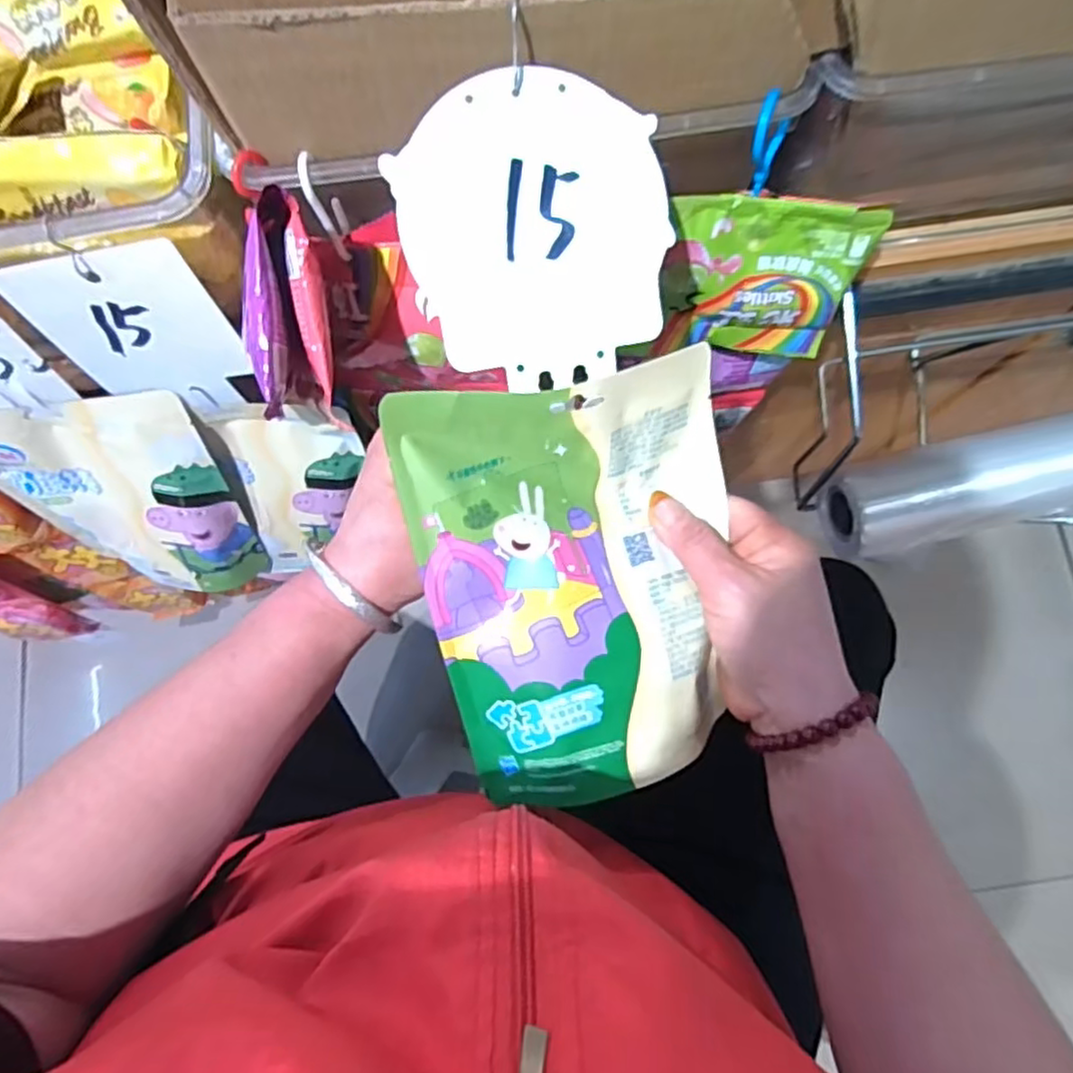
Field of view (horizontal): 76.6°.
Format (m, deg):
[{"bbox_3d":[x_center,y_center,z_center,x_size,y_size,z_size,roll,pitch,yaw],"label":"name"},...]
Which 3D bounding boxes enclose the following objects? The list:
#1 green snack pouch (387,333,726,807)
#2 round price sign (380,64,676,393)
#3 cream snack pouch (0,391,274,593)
[{"bbox_3d":[0.028,0.020,0.325,0.162,0.040,0.199,-14,93,-15],"label":"green snack pouch"},{"bbox_3d":[0.003,-0.131,0.295,0.115,0.004,0.126,-2,98,-11],"label":"round price sign"},{"bbox_3d":[-0.305,-0.024,0.511,0.156,0.198,0.024,-4,51,2],"label":"cream snack pouch"}]

